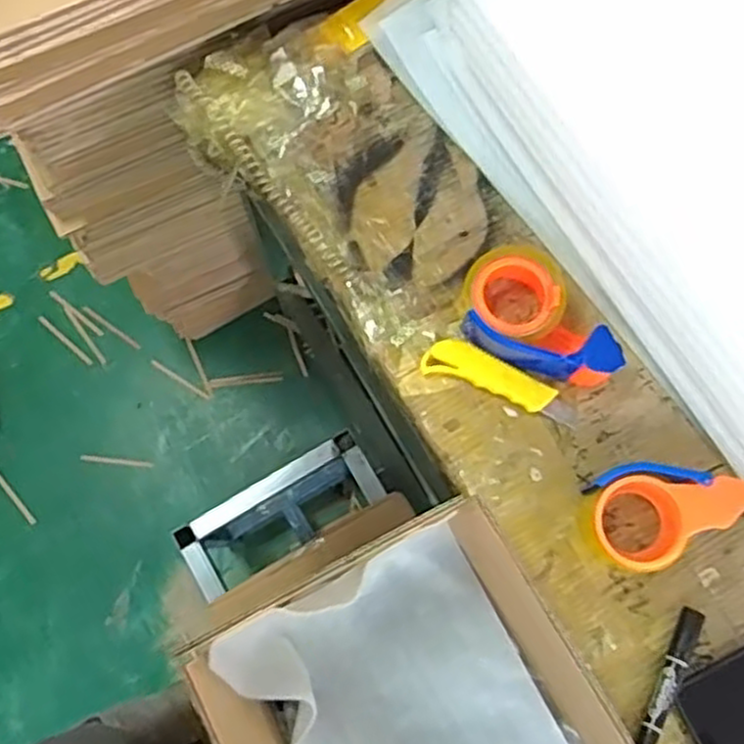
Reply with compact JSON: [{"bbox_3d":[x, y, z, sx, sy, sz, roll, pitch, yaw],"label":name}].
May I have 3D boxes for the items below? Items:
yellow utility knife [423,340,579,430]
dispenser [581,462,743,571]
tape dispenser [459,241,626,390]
[{"bbox_3d":[0.125,0.007,0.717,0.151,0.019,0.040,19,75,6],"label":"yellow utility knife"},{"bbox_3d":[0.264,0.123,0.676,0.136,0.055,0.090,-17,75,-4],"label":"dispenser"},{"bbox_3d":[0.164,-0.051,0.711,0.158,0.054,0.098,20,76,6],"label":"tape dispenser"}]

